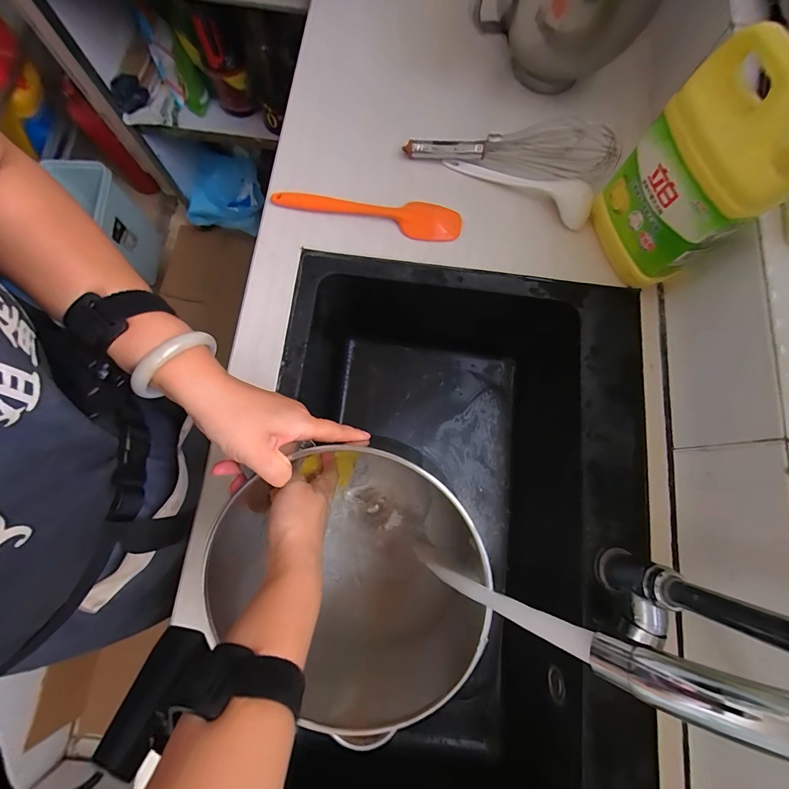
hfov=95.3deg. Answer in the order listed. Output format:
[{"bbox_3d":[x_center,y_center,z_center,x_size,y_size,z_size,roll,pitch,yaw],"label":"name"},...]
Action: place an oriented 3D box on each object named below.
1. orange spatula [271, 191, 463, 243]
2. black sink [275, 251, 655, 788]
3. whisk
[{"bbox_3d":[-0.038,-0.251,0.499,0.260,0.014,0.051,6,78,1],"label":"orange spatula"},{"bbox_3d":[0.070,0.192,0.509,0.446,0.207,0.705,5,76,-1],"label":"black sink"},{"bbox_3d":[0.165,-0.355,0.512,0.291,0.051,0.074,8,76,0],"label":"whisk"}]

